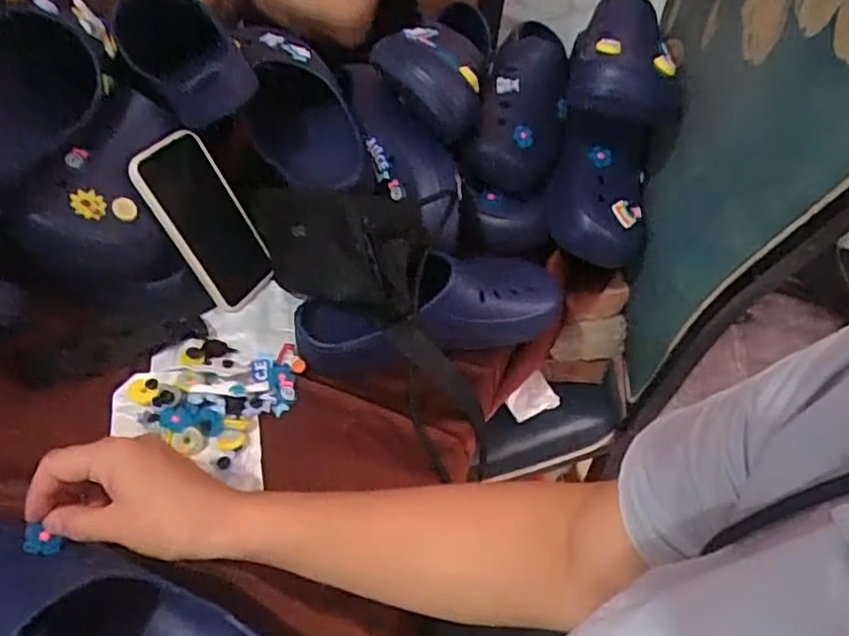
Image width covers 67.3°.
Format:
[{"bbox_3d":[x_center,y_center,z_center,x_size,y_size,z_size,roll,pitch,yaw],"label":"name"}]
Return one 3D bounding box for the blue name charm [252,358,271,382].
[{"bbox_3d":[-0.147,0.047,0.574,0.016,0.004,0.024,4,56,-19],"label":"blue name charm"}]

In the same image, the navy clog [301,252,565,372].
[{"bbox_3d":[0.011,-0.003,0.605,0.258,0.078,0.074,-6,46,-11],"label":"navy clog"}]

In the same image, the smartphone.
[{"bbox_3d":[-0.210,-0.093,0.620,0.013,0.166,0.082,-4,36,38],"label":"smartphone"}]

